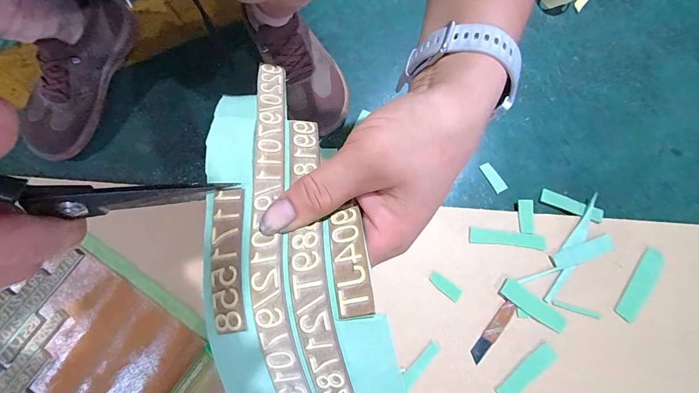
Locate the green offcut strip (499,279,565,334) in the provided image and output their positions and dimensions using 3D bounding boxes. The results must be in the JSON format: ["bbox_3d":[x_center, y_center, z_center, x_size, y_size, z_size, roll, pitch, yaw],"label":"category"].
[{"bbox_3d":[0.249,0.150,0.453,0.090,0.004,0.027,39,80,8],"label":"green offcut strip"}]

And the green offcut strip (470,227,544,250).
[{"bbox_3d":[0.224,0.060,0.475,0.104,0.005,0.022,5,77,1],"label":"green offcut strip"}]

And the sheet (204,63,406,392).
[{"bbox_3d":[-0.035,0.028,0.168,0.077,0.052,0.219,-17,79,-4],"label":"sheet"}]

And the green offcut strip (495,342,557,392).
[{"bbox_3d":[0.232,0.231,0.437,0.093,0.004,0.025,-37,80,-8],"label":"green offcut strip"}]

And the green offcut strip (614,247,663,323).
[{"bbox_3d":[0.402,0.120,0.459,0.026,0.006,0.106,35,79,7],"label":"green offcut strip"}]

